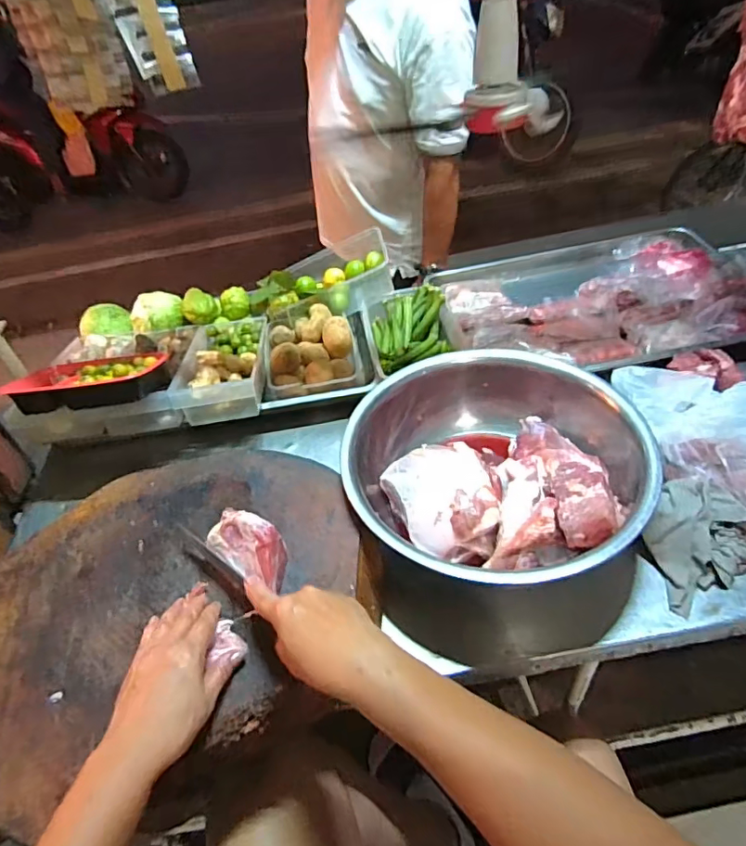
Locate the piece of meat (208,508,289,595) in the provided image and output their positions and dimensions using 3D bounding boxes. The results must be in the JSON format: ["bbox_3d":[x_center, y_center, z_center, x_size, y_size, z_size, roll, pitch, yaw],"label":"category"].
[{"bbox_3d":[-0.134,0.131,0.560,0.089,0.052,0.050,24,53,26],"label":"piece of meat"}]

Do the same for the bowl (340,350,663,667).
[{"bbox_3d":[0.156,0.087,0.681,0.361,0.152,0.378,-3,46,3],"label":"bowl"}]

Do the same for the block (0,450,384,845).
[{"bbox_3d":[-0.217,0.204,0.585,0.430,0.081,0.364,-19,47,-12],"label":"block"}]

